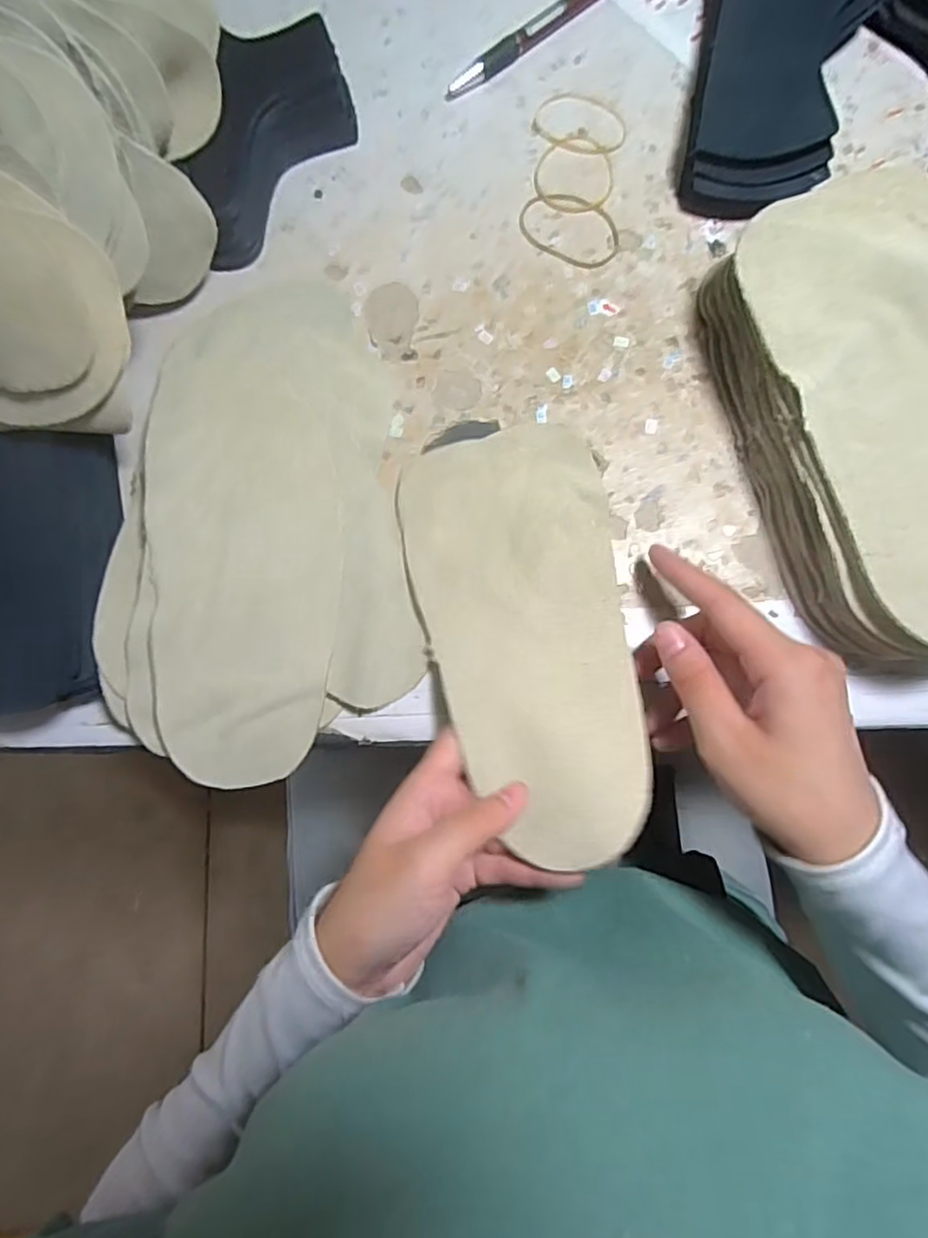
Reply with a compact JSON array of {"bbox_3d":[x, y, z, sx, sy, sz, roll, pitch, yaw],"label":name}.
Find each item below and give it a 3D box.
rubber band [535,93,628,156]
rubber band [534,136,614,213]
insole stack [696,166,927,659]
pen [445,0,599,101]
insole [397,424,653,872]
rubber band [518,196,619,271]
[{"bbox_3d":[0.064,-0.270,0.355,0.051,0.004,0.034,16,84,6],"label":"rubber band"},{"bbox_3d":[0.059,-0.241,0.352,0.042,0.004,0.045,2,83,4],"label":"rubber band"},{"bbox_3d":[0.187,-0.089,0.297,0.101,0.052,0.206,-13,82,3],"label":"insole stack"},{"bbox_3d":[0.053,-0.336,0.358,0.151,0.010,0.017,-38,82,-1],"label":"pen"},{"bbox_3d":[0.032,0.005,0.303,0.097,0.017,0.199,-13,71,3],"label":"insole"},{"bbox_3d":[0.057,-0.209,0.347,0.056,0.004,0.036,29,86,7],"label":"rubber band"}]

